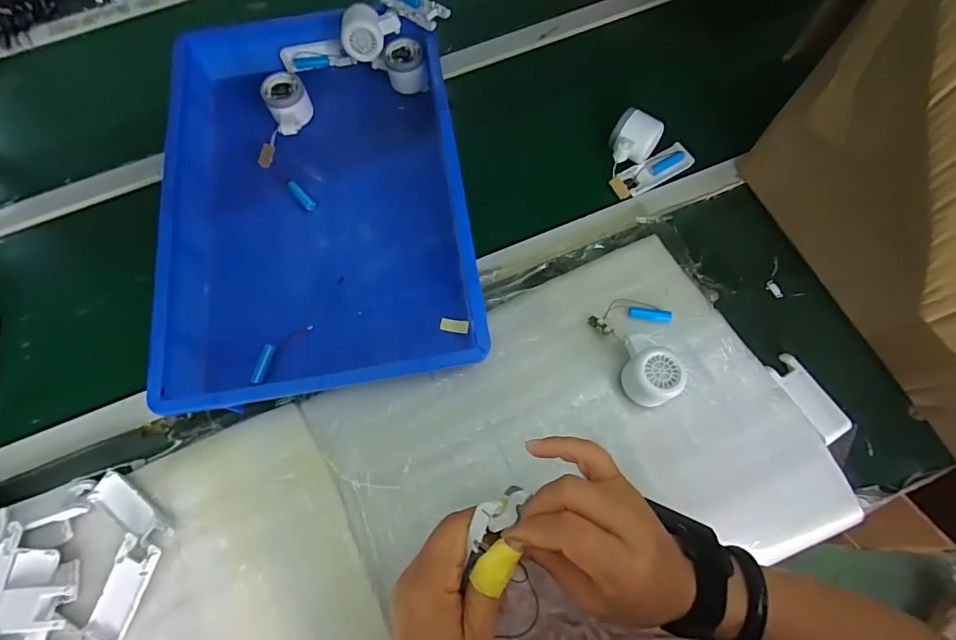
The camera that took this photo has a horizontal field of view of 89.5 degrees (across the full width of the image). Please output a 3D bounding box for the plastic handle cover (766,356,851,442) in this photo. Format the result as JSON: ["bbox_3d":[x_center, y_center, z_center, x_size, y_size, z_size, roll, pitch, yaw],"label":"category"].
[{"bbox_3d":[0.377,0.087,0.547,0.041,0.005,0.099,-30,72,-9],"label":"plastic handle cover"}]

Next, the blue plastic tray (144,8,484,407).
[{"bbox_3d":[-0.206,-0.175,0.628,0.357,0.068,0.532,-9,70,-2],"label":"blue plastic tray"}]

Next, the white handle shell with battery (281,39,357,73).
[{"bbox_3d":[-0.244,-0.398,0.730,0.097,0.023,0.035,-12,114,-3],"label":"white handle shell with battery"}]

